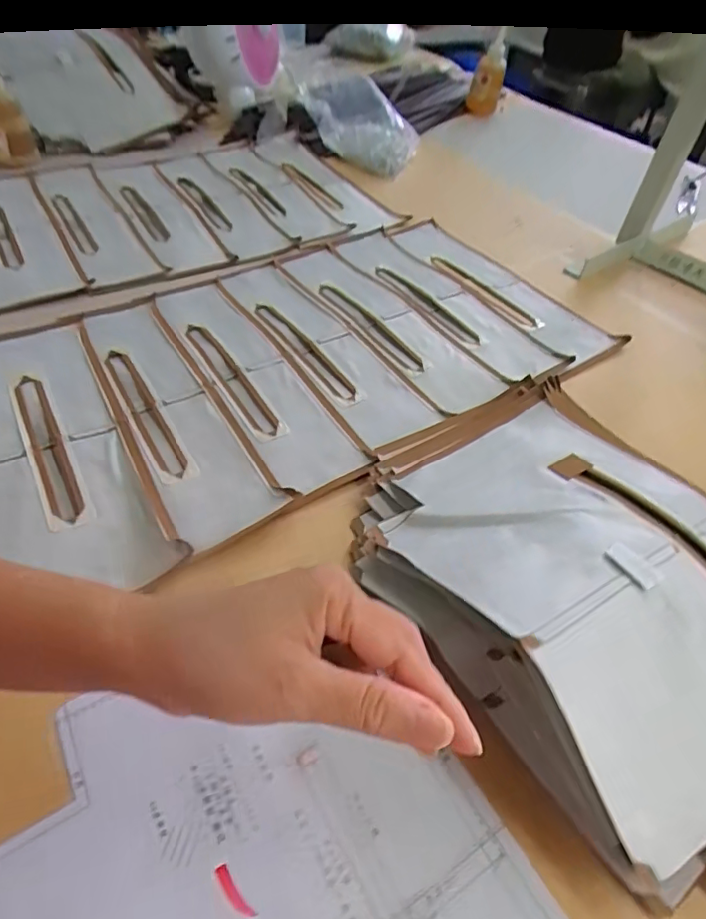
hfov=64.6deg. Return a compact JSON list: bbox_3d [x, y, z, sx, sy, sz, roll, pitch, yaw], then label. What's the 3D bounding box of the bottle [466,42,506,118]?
[{"bbox_3d":[0.268,-0.761,1.126,0.062,0.129,0.047,11,48,8],"label":"bottle"}]

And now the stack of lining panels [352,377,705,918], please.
[{"bbox_3d":[0.169,0.084,0.388,0.253,0.070,0.363,-24,54,-23],"label":"stack of lining panels"}]

